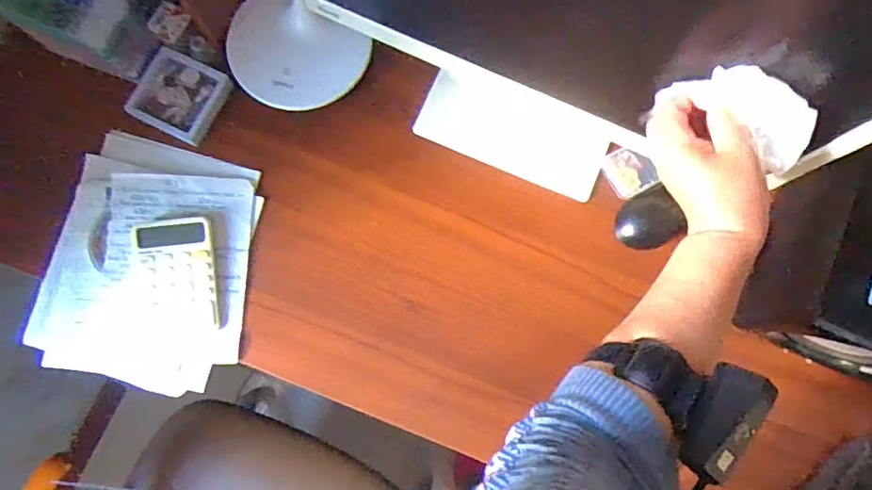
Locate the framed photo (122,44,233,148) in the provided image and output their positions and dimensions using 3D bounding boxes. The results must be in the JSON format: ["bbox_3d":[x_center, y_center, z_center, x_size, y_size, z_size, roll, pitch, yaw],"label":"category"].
[{"bbox_3d":[-0.296,-0.172,0.617,0.088,0.016,0.091,28,82,4],"label":"framed photo"}]

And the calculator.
[{"bbox_3d":[-0.285,0.033,0.579,0.092,0.014,0.119,-3,81,-1],"label":"calculator"}]

